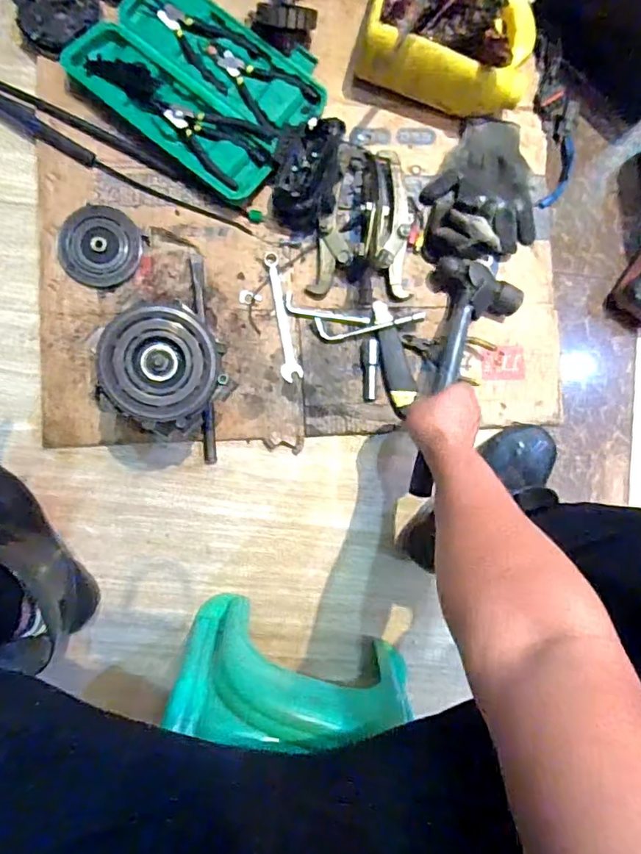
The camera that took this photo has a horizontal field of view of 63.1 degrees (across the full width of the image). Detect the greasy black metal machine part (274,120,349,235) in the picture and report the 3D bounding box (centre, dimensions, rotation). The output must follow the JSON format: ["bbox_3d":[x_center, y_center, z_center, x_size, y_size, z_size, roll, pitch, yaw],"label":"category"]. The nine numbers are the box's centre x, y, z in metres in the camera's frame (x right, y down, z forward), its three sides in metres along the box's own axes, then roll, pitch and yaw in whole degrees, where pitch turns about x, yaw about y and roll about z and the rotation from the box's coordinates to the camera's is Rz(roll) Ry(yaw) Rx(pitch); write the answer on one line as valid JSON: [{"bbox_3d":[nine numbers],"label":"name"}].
[{"bbox_3d":[-0.016,-0.323,0.662,0.080,0.073,0.119,9,85,-4],"label":"greasy black metal machine part"}]

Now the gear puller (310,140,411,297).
[{"bbox_3d":[0.061,-0.271,0.661,0.127,0.078,0.203,5,85,-4],"label":"gear puller"}]

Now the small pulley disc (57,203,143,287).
[{"bbox_3d":[-0.282,-0.234,0.670,0.095,0.016,0.106,-27,88,-6],"label":"small pulley disc"}]

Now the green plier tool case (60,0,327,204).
[{"bbox_3d":[-0.156,-0.457,0.682,0.290,0.034,0.218,37,84,-1],"label":"green plier tool case"}]

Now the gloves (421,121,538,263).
[{"bbox_3d":[0.208,-0.319,0.694,0.163,0.065,0.189,-16,87,-6],"label":"gloves"}]

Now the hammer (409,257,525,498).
[{"bbox_3d":[0.172,-0.062,0.648,0.114,0.032,0.322,19,71,-3],"label":"hammer"}]

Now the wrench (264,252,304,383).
[{"bbox_3d":[-0.048,-0.146,0.692,0.028,0.007,0.171,-8,87,-5],"label":"wrench"}]

